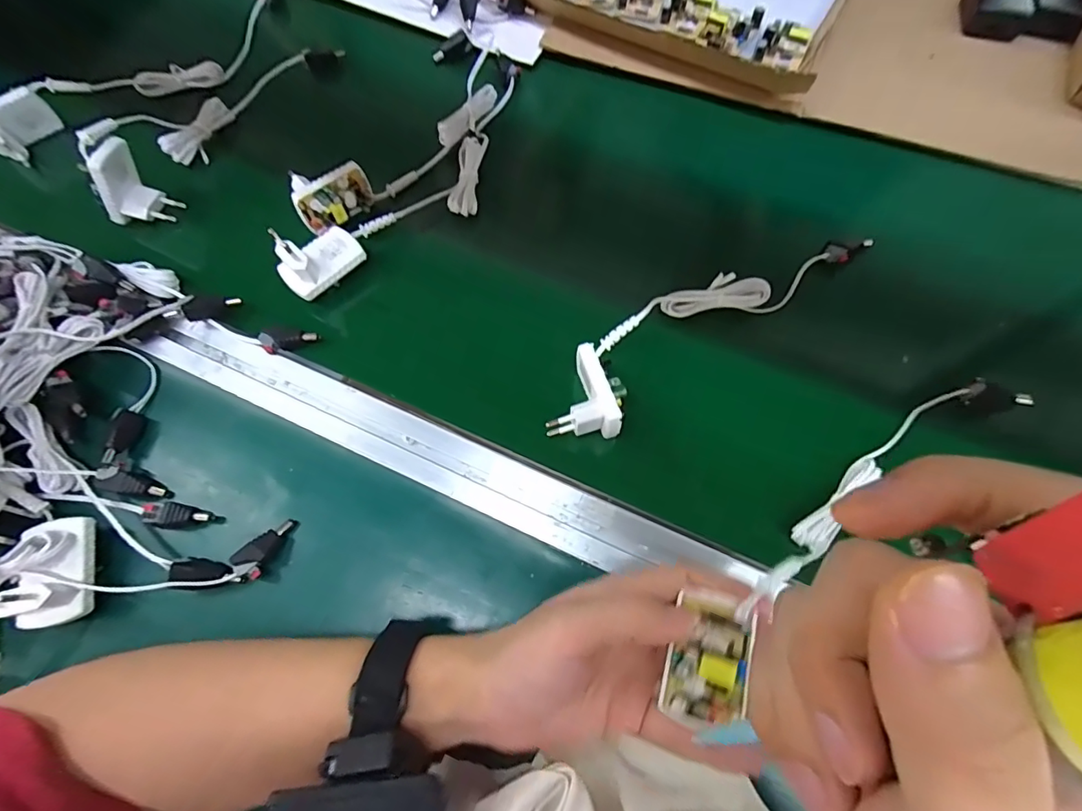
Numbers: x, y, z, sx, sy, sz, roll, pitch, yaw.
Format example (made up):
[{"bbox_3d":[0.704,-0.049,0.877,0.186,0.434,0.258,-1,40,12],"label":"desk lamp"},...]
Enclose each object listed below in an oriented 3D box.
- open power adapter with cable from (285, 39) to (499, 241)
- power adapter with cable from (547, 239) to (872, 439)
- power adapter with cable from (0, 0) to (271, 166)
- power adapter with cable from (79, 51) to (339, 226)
[{"bbox_3d":[-0.108,-0.239,0.431,0.059,0.030,0.246,36,73,14],"label":"open power adapter with cable"},{"bbox_3d":[0.120,-0.070,0.362,0.289,0.037,0.061,-36,72,-12],"label":"power adapter with cable"},{"bbox_3d":[-0.365,-0.319,0.466,0.296,0.034,0.066,-43,73,-14],"label":"power adapter with cable"},{"bbox_3d":[-0.281,-0.260,0.430,0.070,0.058,0.248,21,70,9],"label":"power adapter with cable"}]

